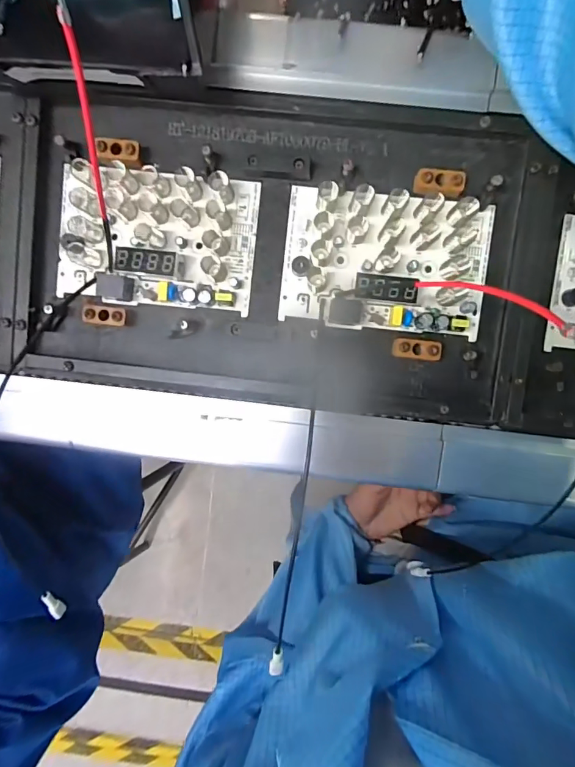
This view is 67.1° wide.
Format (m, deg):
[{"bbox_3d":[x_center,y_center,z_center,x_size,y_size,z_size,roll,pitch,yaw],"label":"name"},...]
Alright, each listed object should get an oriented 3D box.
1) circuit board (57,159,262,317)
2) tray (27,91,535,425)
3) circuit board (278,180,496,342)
[{"bbox_3d":[-0.090,-0.099,0.290,0.133,0.018,0.086,6,97,-1],"label":"circuit board"},{"bbox_3d":[-0.010,-0.087,0.291,0.321,0.024,0.193,7,93,1],"label":"tray"},{"bbox_3d":[0.066,-0.082,0.286,0.134,0.019,0.088,6,97,-1],"label":"circuit board"}]

